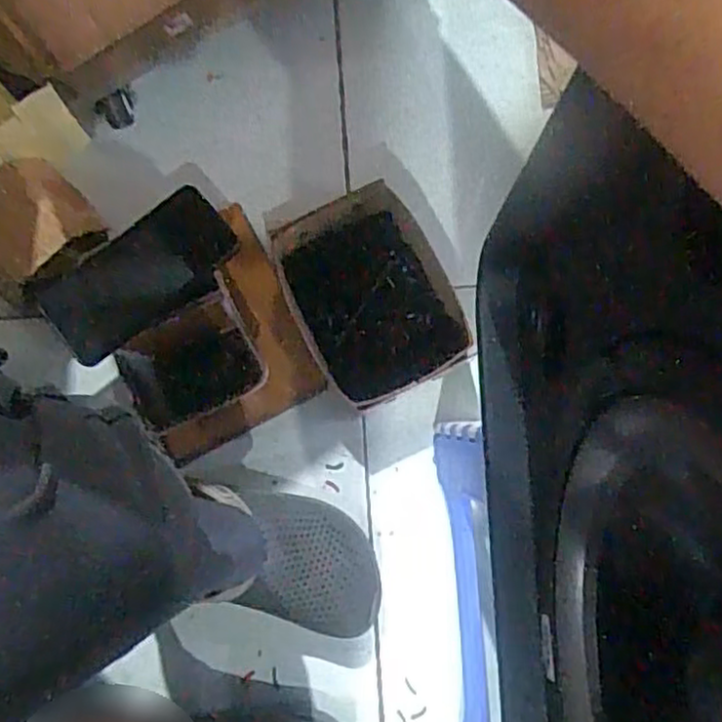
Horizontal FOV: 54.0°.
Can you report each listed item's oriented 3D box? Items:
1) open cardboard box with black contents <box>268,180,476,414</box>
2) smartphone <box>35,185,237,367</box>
[{"bbox_3d":[0.012,-0.058,0.668,0.146,0.065,0.191,-27,79,-4],"label":"open cardboard box with black contents"},{"bbox_3d":[-0.198,-0.073,0.636,0.187,0.010,0.084,-30,100,13],"label":"smartphone"}]

